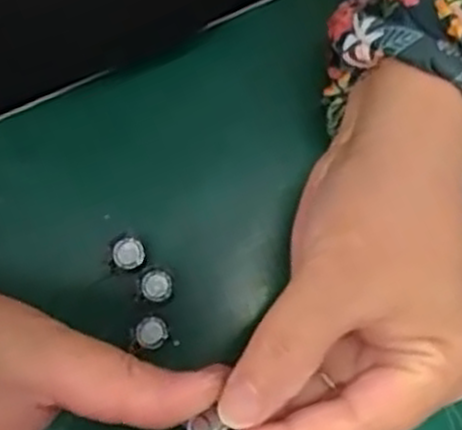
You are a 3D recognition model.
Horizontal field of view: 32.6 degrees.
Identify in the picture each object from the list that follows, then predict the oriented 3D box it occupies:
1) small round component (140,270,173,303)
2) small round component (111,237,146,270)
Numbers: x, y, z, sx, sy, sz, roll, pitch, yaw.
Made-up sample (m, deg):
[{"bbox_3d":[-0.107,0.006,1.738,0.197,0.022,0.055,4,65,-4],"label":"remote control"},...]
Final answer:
[{"bbox_3d":[-0.029,0.028,0.313,0.012,0.004,0.012,0,80,-1],"label":"small round component"},{"bbox_3d":[-0.041,0.016,0.317,0.012,0.004,0.013,0,80,-1],"label":"small round component"}]

